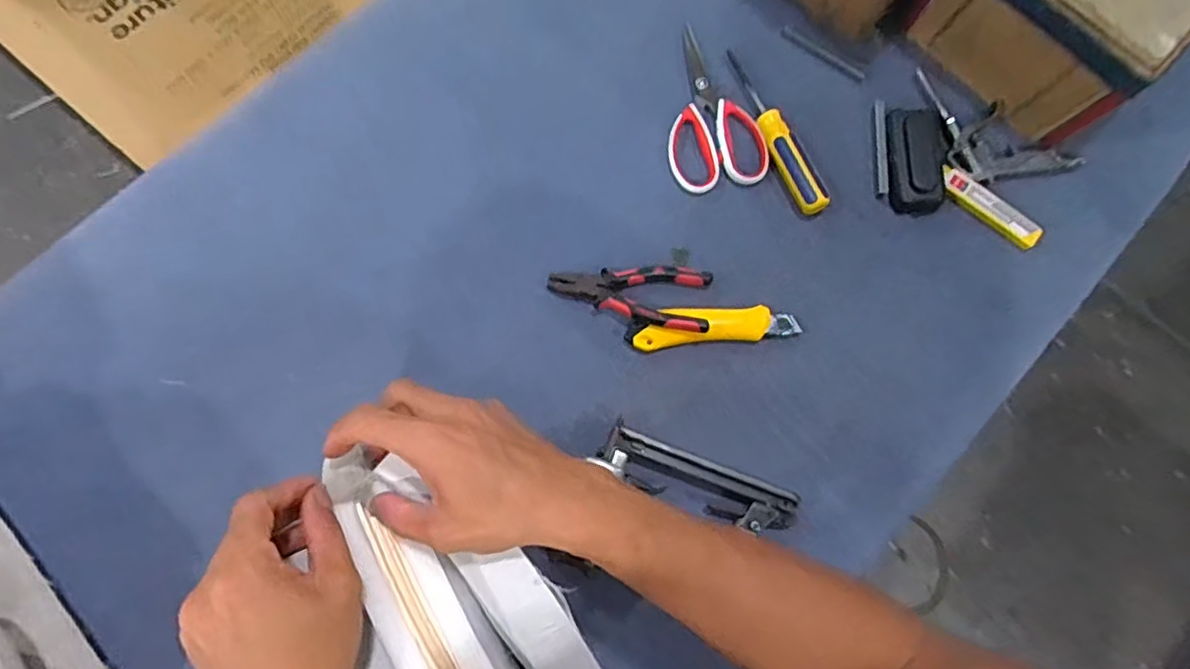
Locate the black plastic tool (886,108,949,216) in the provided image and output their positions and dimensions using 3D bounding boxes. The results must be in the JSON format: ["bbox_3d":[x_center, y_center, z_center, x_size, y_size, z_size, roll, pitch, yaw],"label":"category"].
[{"bbox_3d":[0.334,-0.180,0.624,0.059,0.027,0.113,2,76,2],"label":"black plastic tool"}]

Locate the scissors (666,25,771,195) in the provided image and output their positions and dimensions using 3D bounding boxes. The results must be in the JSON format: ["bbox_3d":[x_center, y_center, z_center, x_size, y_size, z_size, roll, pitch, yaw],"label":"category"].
[{"bbox_3d":[0.112,-0.241,0.640,0.099,0.011,0.188,-14,77,-2],"label":"scissors"}]

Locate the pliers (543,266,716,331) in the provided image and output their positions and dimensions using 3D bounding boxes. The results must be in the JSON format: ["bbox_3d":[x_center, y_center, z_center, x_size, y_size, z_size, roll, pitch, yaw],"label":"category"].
[{"bbox_3d":[0.033,-0.043,0.584,0.152,0.031,0.064,10,77,4],"label":"pliers"}]

